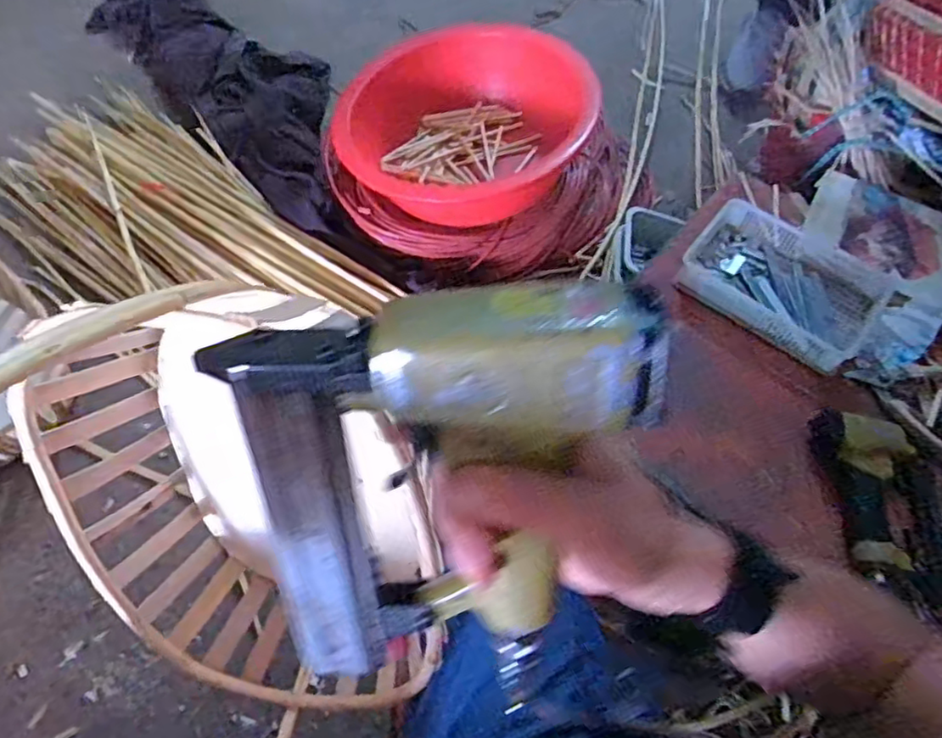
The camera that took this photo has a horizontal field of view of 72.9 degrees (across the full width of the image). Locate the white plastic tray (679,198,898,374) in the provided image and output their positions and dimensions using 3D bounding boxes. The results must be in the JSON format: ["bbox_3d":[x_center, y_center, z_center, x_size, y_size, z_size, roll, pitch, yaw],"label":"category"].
[{"bbox_3d":[0.426,-0.123,0.871,0.243,0.038,0.193,38,67,16],"label":"white plastic tray"}]

